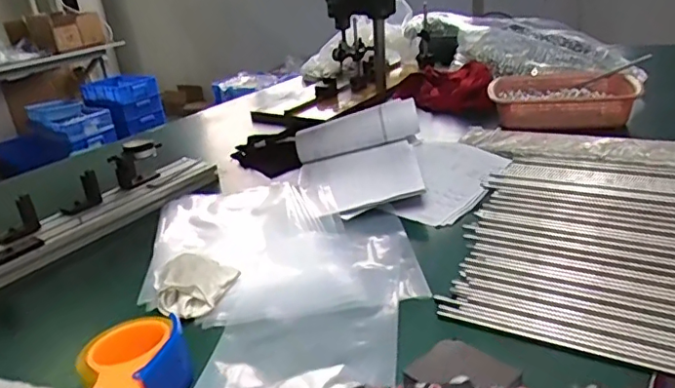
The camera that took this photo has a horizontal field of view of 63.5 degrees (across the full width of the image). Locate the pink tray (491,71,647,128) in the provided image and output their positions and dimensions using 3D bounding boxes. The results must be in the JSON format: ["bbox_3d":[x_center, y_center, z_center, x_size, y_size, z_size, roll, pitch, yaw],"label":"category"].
[{"bbox_3d":[0.497,-0.206,1.213,0.299,0.082,0.249,0,24,17],"label":"pink tray"}]

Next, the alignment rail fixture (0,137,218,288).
[{"bbox_3d":[-0.404,0.013,0.893,0.109,0.091,0.479,8,28,33],"label":"alignment rail fixture"}]

